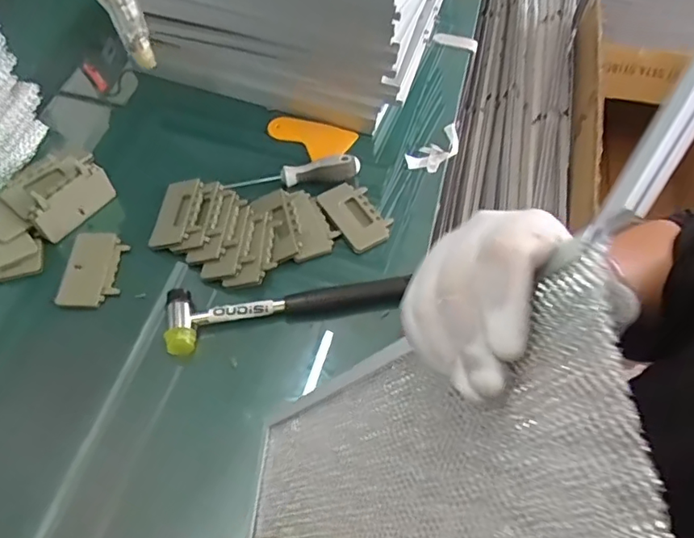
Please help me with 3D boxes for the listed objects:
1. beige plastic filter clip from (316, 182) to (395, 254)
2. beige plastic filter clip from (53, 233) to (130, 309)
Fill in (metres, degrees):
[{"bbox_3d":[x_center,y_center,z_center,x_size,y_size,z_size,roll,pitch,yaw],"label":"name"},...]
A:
[{"bbox_3d":[0.012,-0.059,0.599,0.054,0.010,0.087,-27,61,-17],"label":"beige plastic filter clip"},{"bbox_3d":[-0.256,0.000,0.557,0.057,0.010,0.087,0,57,-1],"label":"beige plastic filter clip"}]

